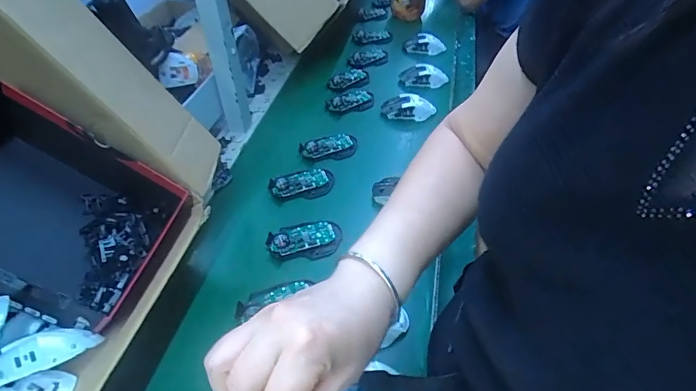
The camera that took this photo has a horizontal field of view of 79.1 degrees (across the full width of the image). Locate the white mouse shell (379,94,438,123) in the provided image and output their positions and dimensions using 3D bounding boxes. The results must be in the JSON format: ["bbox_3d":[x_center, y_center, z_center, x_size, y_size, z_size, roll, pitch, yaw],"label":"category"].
[{"bbox_3d":[0.131,-0.192,0.914,0.112,0.034,0.061,8,44,11],"label":"white mouse shell"}]

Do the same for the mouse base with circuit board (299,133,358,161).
[{"bbox_3d":[-0.038,-0.097,0.833,0.113,0.019,0.061,-12,44,-10],"label":"mouse base with circuit board"}]

